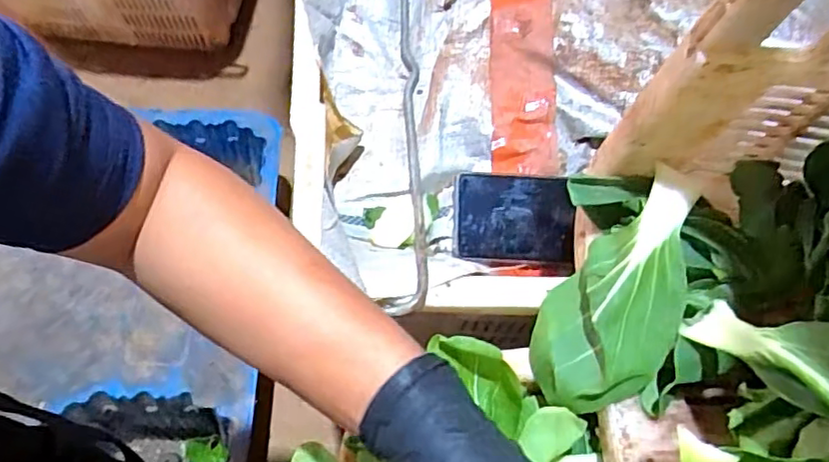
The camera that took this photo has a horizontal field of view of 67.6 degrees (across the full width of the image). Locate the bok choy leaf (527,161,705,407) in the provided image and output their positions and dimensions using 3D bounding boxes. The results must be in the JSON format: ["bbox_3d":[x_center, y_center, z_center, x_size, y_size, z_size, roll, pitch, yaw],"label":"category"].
[{"bbox_3d":[0.137,0.039,0.413,0.083,0.041,0.170,29,94,12],"label":"bok choy leaf"}]

